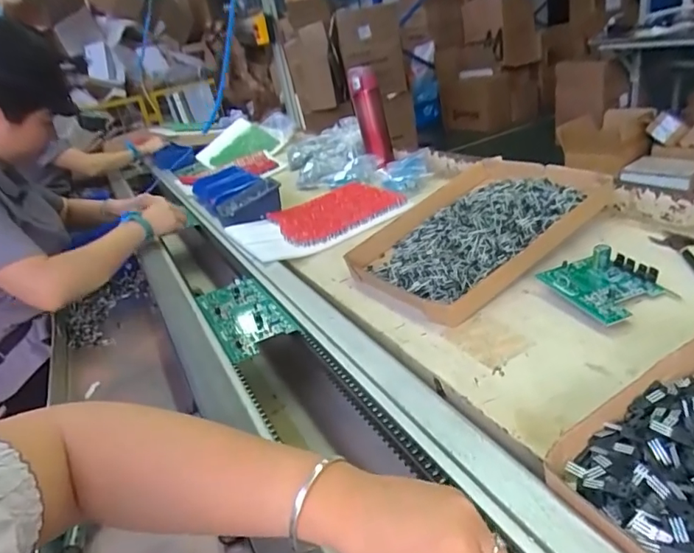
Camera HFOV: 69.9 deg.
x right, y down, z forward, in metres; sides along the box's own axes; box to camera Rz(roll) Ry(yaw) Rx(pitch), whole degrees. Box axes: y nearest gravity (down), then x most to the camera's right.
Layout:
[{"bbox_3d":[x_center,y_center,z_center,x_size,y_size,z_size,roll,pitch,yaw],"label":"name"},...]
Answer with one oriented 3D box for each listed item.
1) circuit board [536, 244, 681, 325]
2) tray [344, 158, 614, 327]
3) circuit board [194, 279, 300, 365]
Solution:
[{"bbox_3d":[0.279,0.003,0.537,0.088,0.034,0.099,-15,25,-16],"label":"circuit board"},{"bbox_3d":[0.177,-0.069,0.701,0.315,0.029,0.240,-35,31,-16],"label":"tray"},{"bbox_3d":[-0.146,0.053,0.693,0.093,0.014,0.216,-17,26,-21],"label":"circuit board"}]

